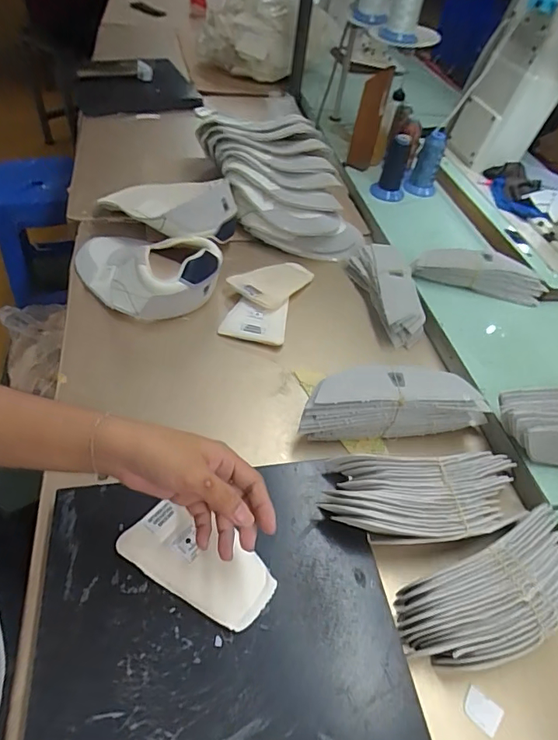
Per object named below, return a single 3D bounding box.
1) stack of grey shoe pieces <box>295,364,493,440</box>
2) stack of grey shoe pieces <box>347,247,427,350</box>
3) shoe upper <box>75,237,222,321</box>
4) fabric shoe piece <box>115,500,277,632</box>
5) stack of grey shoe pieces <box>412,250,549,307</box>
[{"bbox_3d":[0.135,0.040,0.557,0.219,0.080,0.062,-1,49,-9],"label":"stack of grey shoe pieces"},{"bbox_3d":[0.171,-0.128,0.725,0.078,0.059,0.194,-3,50,-11],"label":"stack of grey shoe pieces"},{"bbox_3d":[-0.212,-0.159,0.691,0.236,0.076,0.160,20,49,9],"label":"shoe upper"},{"bbox_3d":[-0.075,0.174,0.418,0.141,0.020,0.061,24,52,14],"label":"fabric shoe piece"},{"bbox_3d":[0.323,-0.157,0.742,0.208,0.047,0.064,15,49,5],"label":"stack of grey shoe pieces"}]

